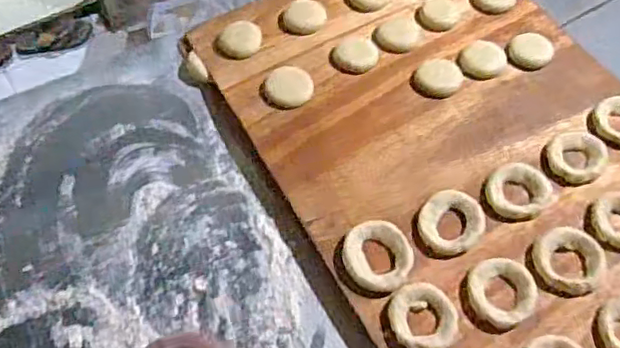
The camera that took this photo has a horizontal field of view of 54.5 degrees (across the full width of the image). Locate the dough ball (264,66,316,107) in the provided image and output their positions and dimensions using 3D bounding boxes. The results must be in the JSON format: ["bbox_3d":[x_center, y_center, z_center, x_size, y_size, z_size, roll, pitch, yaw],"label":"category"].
[{"bbox_3d":[-0.024,-0.102,0.699,0.055,0.019,0.047,-4,56,0],"label":"dough ball"}]

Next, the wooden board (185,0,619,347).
[{"bbox_3d":[0.167,-0.047,0.672,0.406,0.034,0.597,-25,59,-14],"label":"wooden board"}]

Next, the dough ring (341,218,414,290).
[{"bbox_3d":[0.068,0.082,0.597,0.067,0.013,0.074,1,56,3],"label":"dough ring"}]

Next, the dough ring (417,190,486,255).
[{"bbox_3d":[0.143,0.049,0.609,0.064,0.019,0.077,19,59,14],"label":"dough ring"}]

